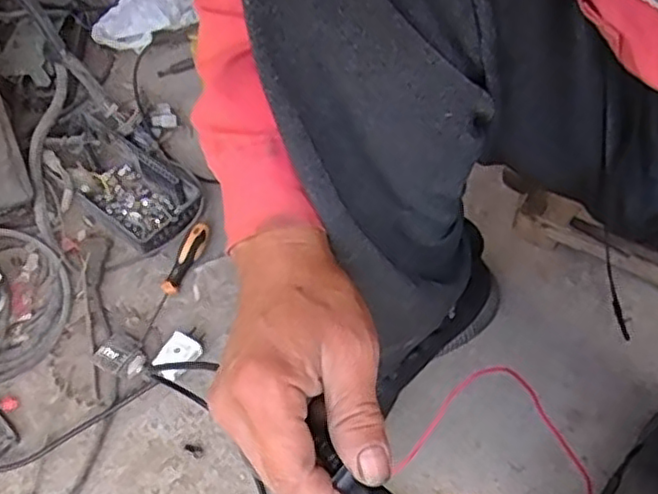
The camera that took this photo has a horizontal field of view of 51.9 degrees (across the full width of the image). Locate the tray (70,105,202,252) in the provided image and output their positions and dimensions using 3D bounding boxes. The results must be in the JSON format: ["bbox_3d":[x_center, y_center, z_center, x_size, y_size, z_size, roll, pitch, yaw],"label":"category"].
[{"bbox_3d":[-0.231,-0.075,0.742,0.198,0.033,0.090,33,61,23],"label":"tray"}]

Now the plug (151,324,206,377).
[{"bbox_3d":[-0.141,0.100,0.652,0.039,0.016,0.054,32,60,22],"label":"plug"}]

